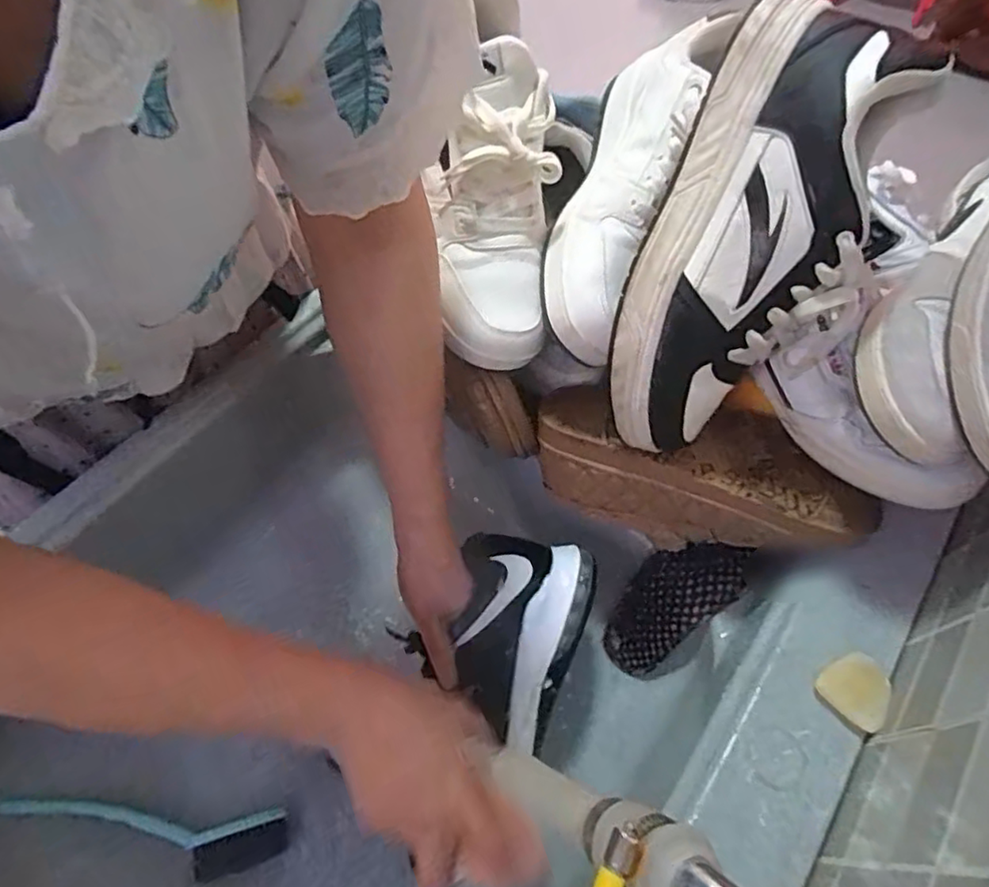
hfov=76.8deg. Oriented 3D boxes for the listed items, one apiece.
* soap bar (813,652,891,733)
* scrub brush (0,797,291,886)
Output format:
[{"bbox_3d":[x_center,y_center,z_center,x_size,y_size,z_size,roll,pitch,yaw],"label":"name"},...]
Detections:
[{"bbox_3d":[0.236,0.157,0.405,0.040,0.011,0.047,38,66,21],"label":"soap bar"},{"bbox_3d":[-0.285,0.318,0.503,0.230,0.030,0.049,1,59,1],"label":"scrub brush"}]

